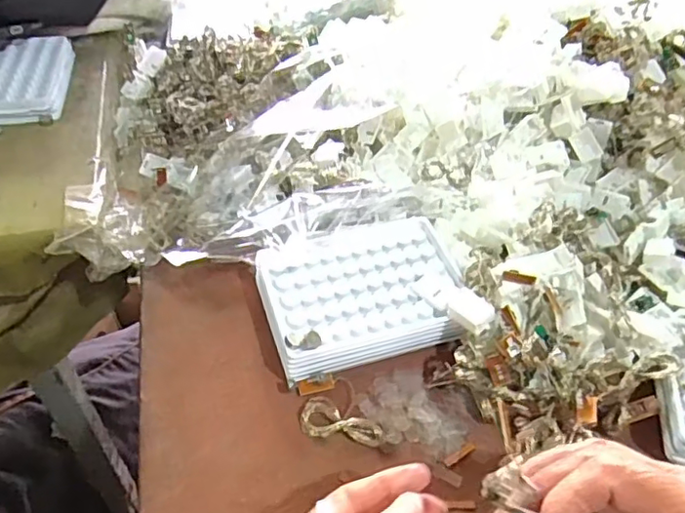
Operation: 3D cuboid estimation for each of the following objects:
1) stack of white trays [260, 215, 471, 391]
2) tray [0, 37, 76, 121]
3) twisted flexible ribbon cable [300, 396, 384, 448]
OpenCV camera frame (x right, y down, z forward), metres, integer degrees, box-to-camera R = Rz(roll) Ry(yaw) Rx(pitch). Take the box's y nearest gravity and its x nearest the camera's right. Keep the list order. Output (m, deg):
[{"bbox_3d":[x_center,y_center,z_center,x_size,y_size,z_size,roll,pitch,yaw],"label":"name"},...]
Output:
[{"bbox_3d":[0.013,0.023,0.401,0.131,0.028,0.108,-10,47,-12],"label":"stack of white trays"},{"bbox_3d":[-0.301,-0.162,0.533,0.090,0.016,0.131,-6,46,-7],"label":"tray"},{"bbox_3d":[-0.001,0.099,0.346,0.051,0.008,0.022,14,47,12],"label":"twisted flexible ribbon cable"}]

